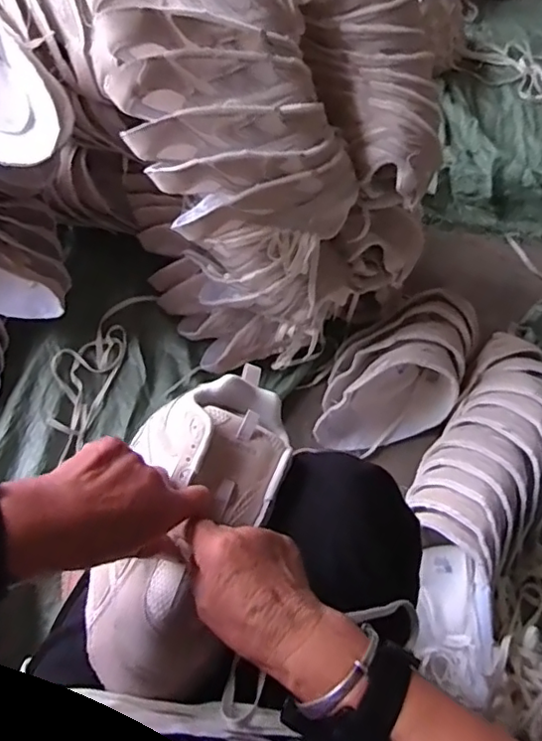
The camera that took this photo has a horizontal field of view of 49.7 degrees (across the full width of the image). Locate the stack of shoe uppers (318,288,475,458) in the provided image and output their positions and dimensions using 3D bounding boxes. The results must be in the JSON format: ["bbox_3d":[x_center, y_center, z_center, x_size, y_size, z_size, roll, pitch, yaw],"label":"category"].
[{"bbox_3d":[0.203,0.007,0.921,0.303,0.131,0.173,-31,69,-16],"label":"stack of shoe uppers"}]

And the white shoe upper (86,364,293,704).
[{"bbox_3d":[-0.071,0.113,0.473,0.128,0.068,0.266,19,70,7],"label":"white shoe upper"}]

